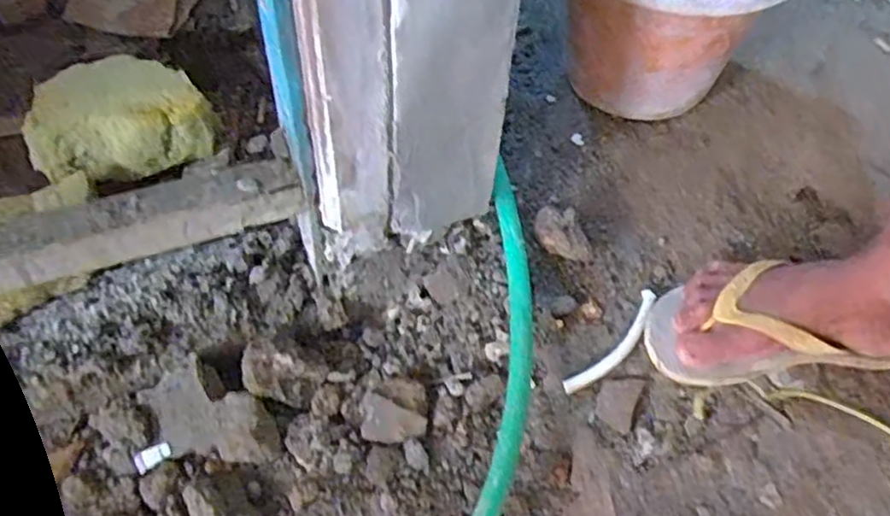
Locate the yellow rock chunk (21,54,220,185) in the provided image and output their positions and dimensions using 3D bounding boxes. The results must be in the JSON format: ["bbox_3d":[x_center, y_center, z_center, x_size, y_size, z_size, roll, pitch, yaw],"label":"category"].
[{"bbox_3d":[-0.345,-0.144,0.717,0.173,0.088,0.116,-22,57,-18],"label":"yellow rock chunk"}]

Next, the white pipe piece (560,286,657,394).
[{"bbox_3d":[0.151,0.073,0.586,0.026,0.009,0.127,28,62,38],"label":"white pipe piece"}]

